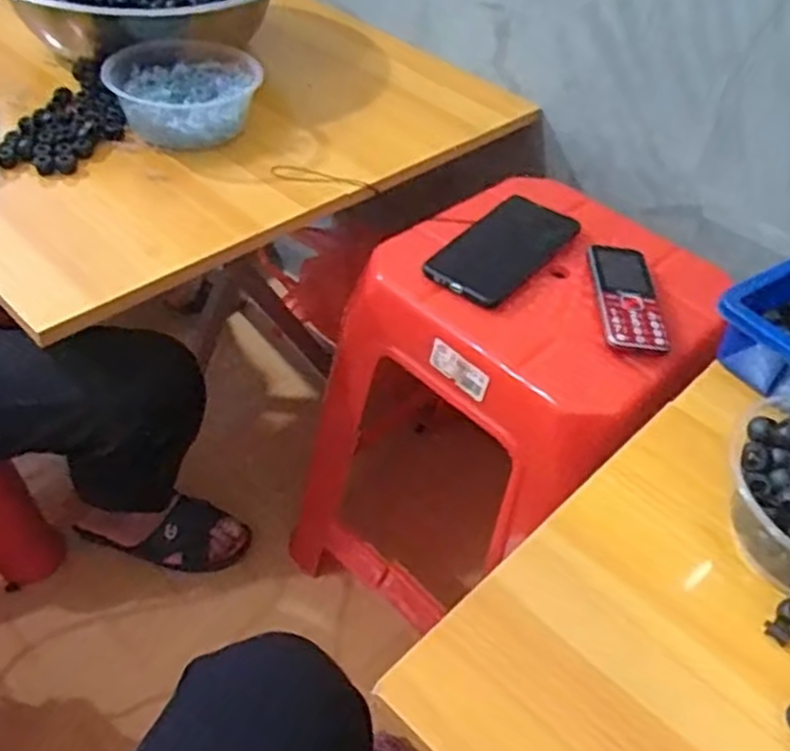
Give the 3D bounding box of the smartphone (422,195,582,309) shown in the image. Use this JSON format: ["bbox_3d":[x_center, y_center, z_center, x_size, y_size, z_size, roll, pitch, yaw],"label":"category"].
[{"bbox_3d":[0.100,-0.115,0.689,0.076,0.011,0.164,31,50,21],"label":"smartphone"}]

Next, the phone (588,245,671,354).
[{"bbox_3d":[0.196,-0.068,0.647,0.051,0.013,0.121,5,45,-2],"label":"phone"}]

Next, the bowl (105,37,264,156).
[{"bbox_3d":[-0.201,-0.269,0.741,0.140,0.061,0.115,-16,50,-22],"label":"bowl"}]

